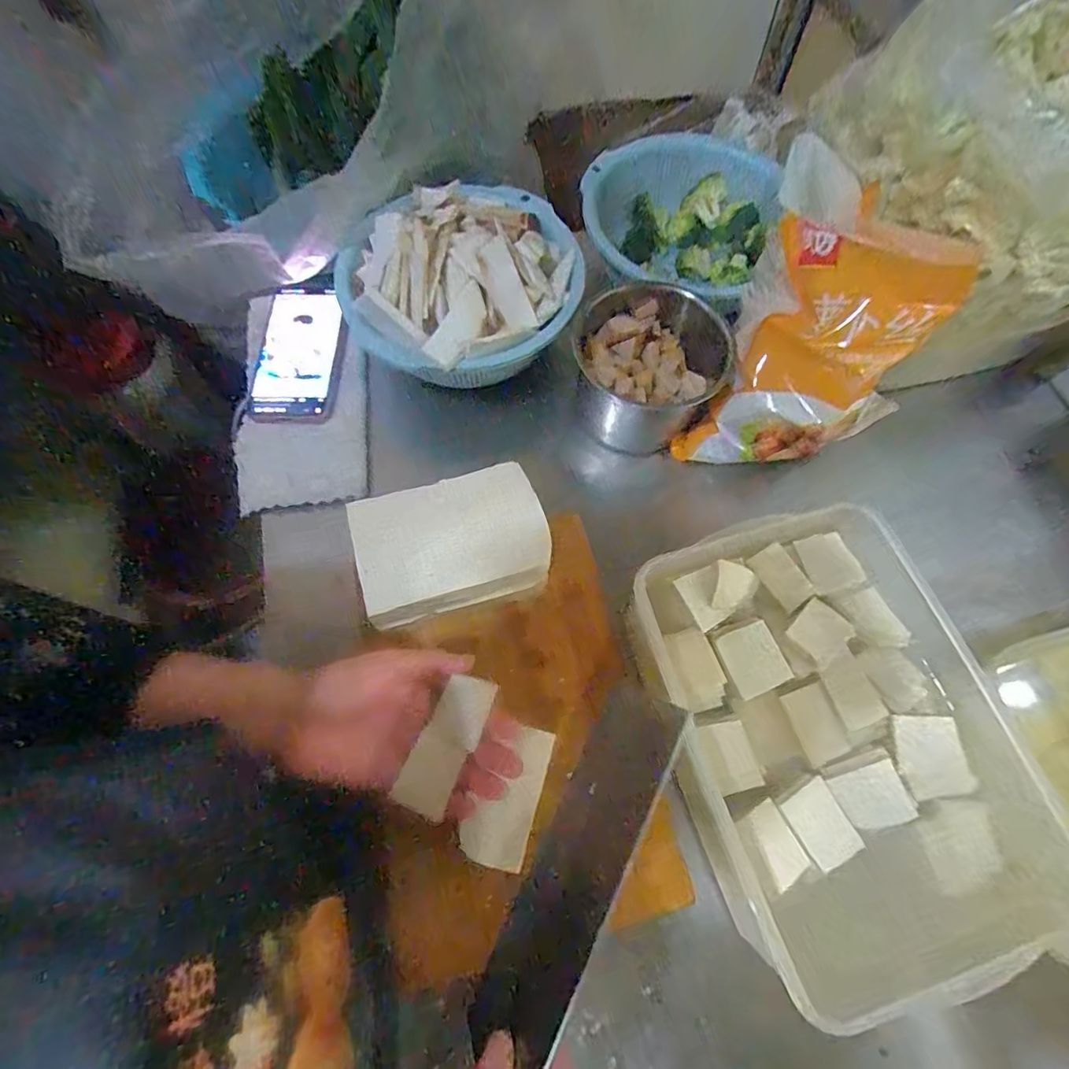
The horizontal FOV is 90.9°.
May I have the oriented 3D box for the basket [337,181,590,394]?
[{"bbox_3d":[-0.061,-0.236,0.477,0.219,0.081,0.204,0,68,0],"label":"basket"}]

